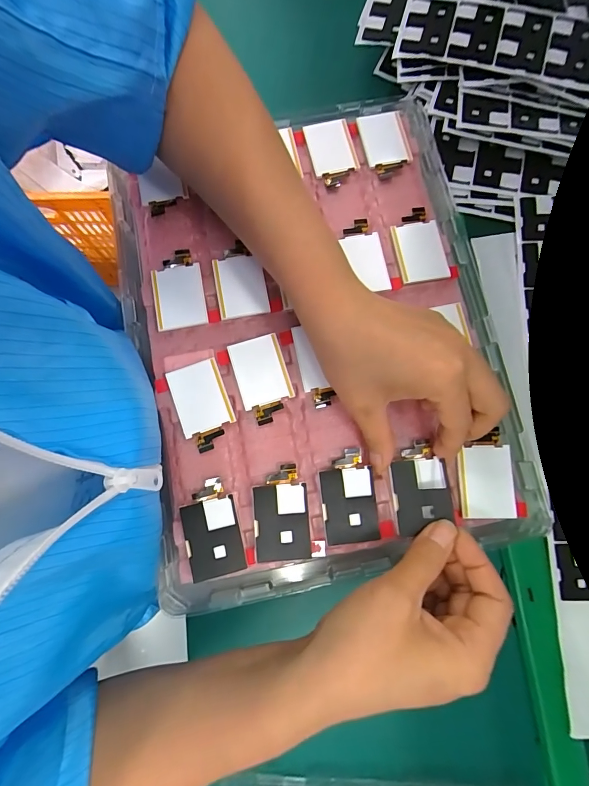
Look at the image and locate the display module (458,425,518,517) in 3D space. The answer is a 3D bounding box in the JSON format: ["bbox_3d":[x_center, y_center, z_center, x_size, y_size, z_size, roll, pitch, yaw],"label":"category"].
[{"bbox_3d":[0.126,0.054,0.243,0.034,0.004,0.054,0,80,-1],"label":"display module"}]

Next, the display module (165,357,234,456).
[{"bbox_3d":[-0.062,0.008,0.249,0.034,0.004,0.057,-20,80,-5],"label":"display module"}]

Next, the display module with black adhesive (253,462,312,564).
[{"bbox_3d":[-0.008,0.077,0.236,0.034,0.006,0.057,-4,80,-2],"label":"display module with black adhesive"}]

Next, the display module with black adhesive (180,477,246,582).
[{"bbox_3d":[-0.053,0.086,0.233,0.034,0.005,0.057,-13,80,-4],"label":"display module with black adhesive"}]

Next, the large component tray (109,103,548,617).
[{"bbox_3d":[0.016,-0.044,0.268,0.263,0.038,0.332,-12,80,-3],"label":"large component tray"}]

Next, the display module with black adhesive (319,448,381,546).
[{"bbox_3d":[0.035,0.067,0.239,0.034,0.004,0.057,-5,80,-2],"label":"display module with black adhesive"}]

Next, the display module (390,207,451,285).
[{"bbox_3d":[0.094,-0.110,0.277,0.037,0.008,0.058,-8,80,-3],"label":"display module"}]

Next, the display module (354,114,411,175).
[{"bbox_3d":[0.074,-0.201,0.296,0.036,0.007,0.056,-15,80,-4],"label":"display module"}]

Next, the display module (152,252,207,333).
[{"bbox_3d":[-0.082,-0.073,0.262,0.035,0.006,0.057,-10,80,-3],"label":"display module"}]

